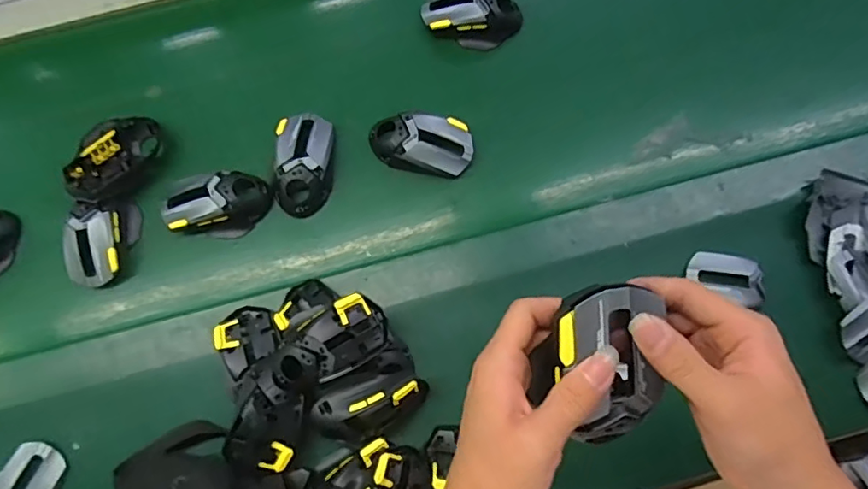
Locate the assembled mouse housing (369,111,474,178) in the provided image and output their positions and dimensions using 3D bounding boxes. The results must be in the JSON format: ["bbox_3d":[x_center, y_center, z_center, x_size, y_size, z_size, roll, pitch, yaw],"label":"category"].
[{"bbox_3d":[-0.015,-0.115,0.637,0.116,0.036,0.062,11,77,4],"label":"assembled mouse housing"}]

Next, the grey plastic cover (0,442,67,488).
[{"bbox_3d":[-0.421,0.248,0.582,0.050,0.031,0.077,21,78,6],"label":"grey plastic cover"}]

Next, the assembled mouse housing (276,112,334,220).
[{"bbox_3d":[-0.147,-0.093,0.636,0.059,0.035,0.115,-1,77,1],"label":"assembled mouse housing"}]

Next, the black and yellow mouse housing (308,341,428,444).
[{"bbox_3d":[-0.065,0.154,0.556,0.112,0.043,0.068,-28,78,-5],"label":"black and yellow mouse housing"}]

